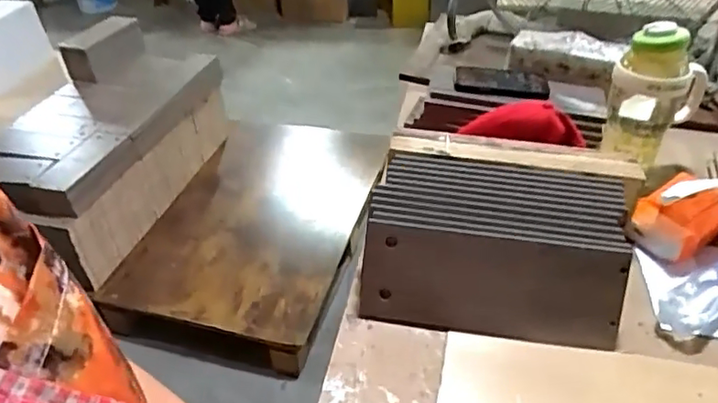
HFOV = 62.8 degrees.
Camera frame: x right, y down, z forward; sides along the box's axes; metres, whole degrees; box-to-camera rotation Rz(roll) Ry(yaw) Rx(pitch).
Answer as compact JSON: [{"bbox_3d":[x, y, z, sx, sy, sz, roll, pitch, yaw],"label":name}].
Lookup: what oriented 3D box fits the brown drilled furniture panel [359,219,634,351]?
[{"bbox_3d":[0.152,0.096,0.677,0.293,0.123,0.013,6,13,8],"label":"brown drilled furniture panel"}]

